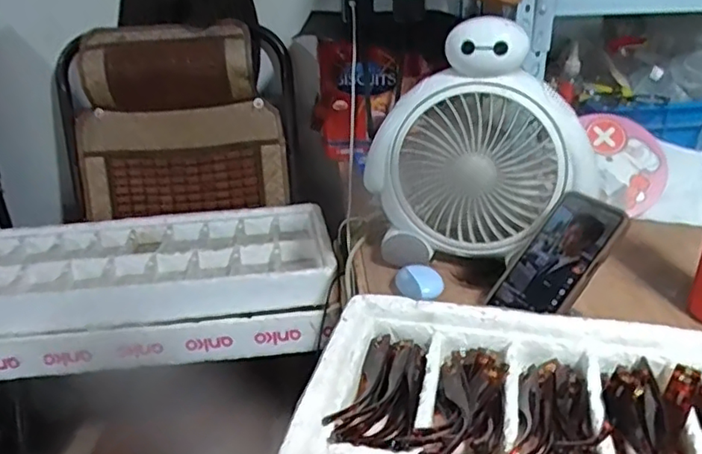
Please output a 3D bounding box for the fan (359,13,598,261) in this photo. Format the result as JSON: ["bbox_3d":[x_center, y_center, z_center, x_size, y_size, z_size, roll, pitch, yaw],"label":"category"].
[{"bbox_3d":[0.149,-0.094,0.674,0.250,0.243,0.084,12,30,26],"label":"fan"}]

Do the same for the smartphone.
[{"bbox_3d":[0.210,0.034,0.592,0.009,0.146,0.080,36,2,-38],"label":"smartphone"}]

